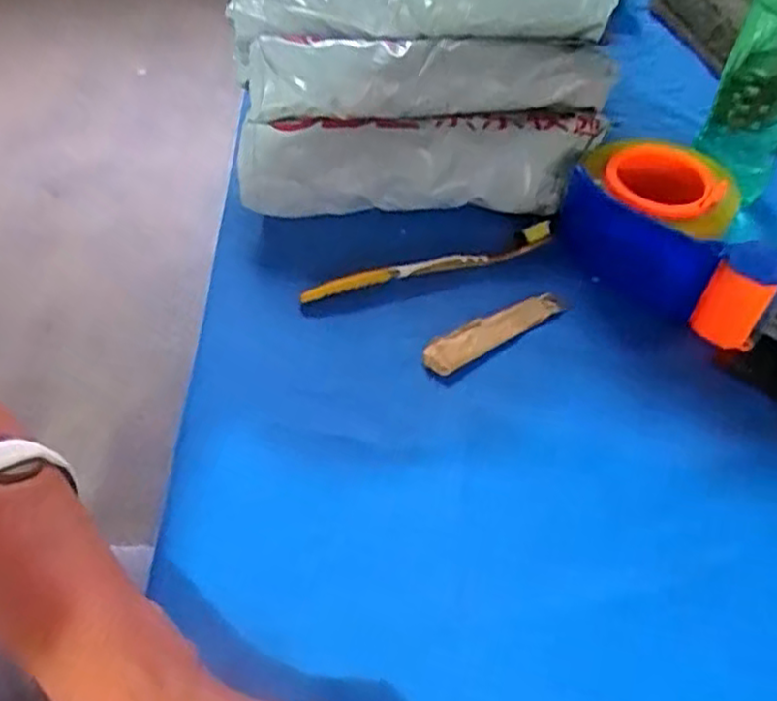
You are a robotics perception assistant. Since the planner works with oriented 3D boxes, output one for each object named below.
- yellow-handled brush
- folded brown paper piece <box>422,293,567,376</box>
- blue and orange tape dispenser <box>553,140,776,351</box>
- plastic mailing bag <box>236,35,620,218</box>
[{"bbox_3d":[0.029,-0.058,0.475,0.178,0.018,0.014,-14,53,-12],"label":"yellow-handled brush"},{"bbox_3d":[0.068,-0.015,0.447,0.105,0.008,0.024,-28,57,-22],"label":"folded brown paper piece"},{"bbox_3d":[0.194,-0.082,0.473,0.154,0.056,0.107,31,57,22],"label":"blue and orange tape dispenser"},{"bbox_3d":[0.026,-0.159,0.497,0.252,0.029,0.119,-1,89,-4],"label":"plastic mailing bag"}]

